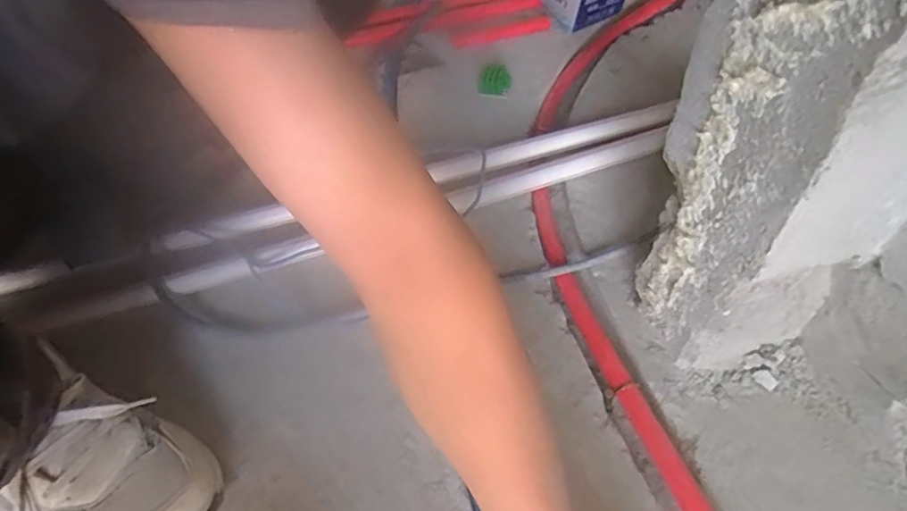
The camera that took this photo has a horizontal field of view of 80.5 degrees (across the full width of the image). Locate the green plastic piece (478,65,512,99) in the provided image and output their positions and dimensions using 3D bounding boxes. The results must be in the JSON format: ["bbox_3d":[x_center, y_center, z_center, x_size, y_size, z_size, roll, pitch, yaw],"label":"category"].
[{"bbox_3d":[0.057,-0.237,0.734,0.045,0.024,0.043,0,52,6],"label":"green plastic piece"}]

